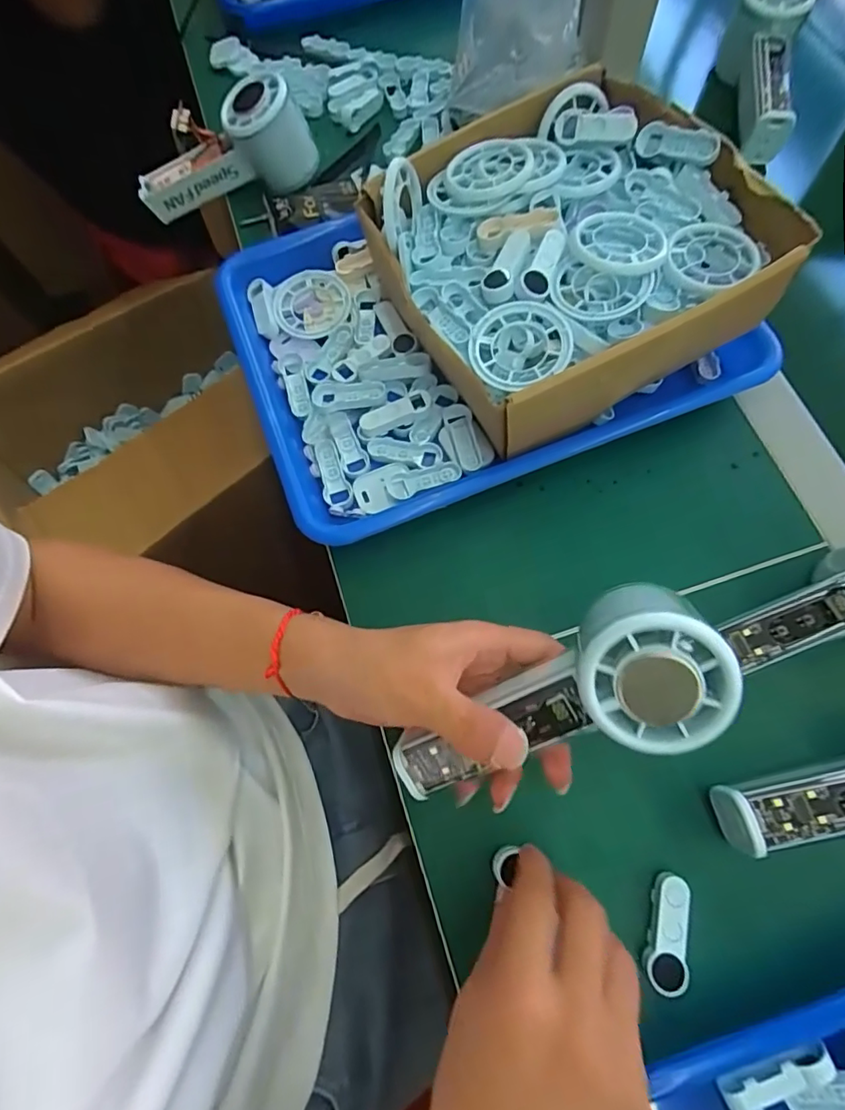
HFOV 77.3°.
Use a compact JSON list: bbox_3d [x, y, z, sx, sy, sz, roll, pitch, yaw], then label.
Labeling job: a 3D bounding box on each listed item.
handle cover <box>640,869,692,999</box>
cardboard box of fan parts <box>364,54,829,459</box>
[{"bbox_3d":[0.120,0.186,0.260,0.019,0.008,0.050,8,71,5],"label":"handle cover"},{"bbox_3d":[0.091,-0.188,0.339,0.209,0.078,0.196,-24,71,-6],"label":"cardboard box of fan parts"}]

